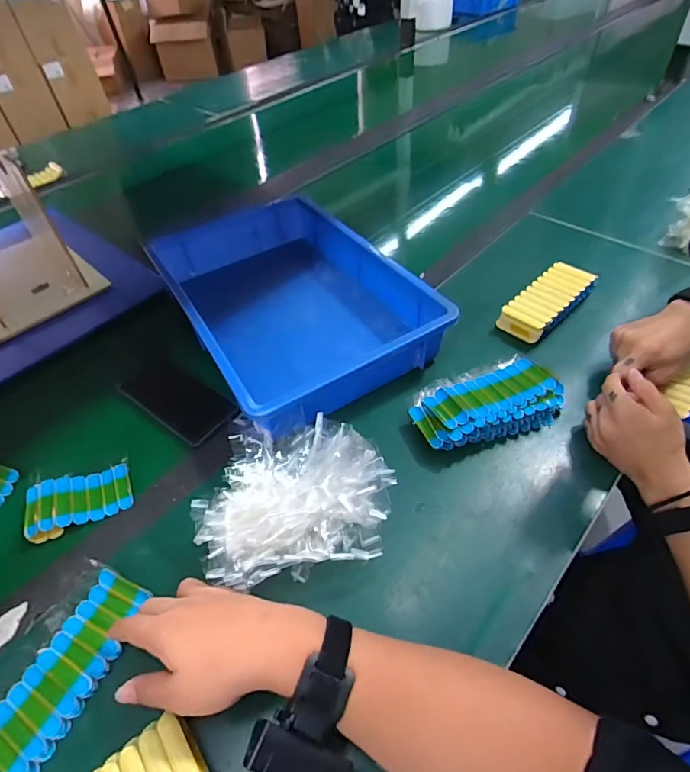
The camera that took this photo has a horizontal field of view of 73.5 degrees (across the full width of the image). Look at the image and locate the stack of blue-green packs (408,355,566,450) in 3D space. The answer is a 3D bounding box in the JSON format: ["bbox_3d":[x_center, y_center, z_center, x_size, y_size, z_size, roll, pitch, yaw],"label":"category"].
[{"bbox_3d":[0.167,0.017,0.554,0.181,0.044,0.096,-15,48,-11],"label":"stack of blue-green packs"}]

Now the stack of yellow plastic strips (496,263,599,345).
[{"bbox_3d":[0.299,-0.128,0.677,0.066,0.024,0.172,35,58,30],"label":"stack of yellow plastic strips"}]

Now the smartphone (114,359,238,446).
[{"bbox_3d":[-0.219,0.016,0.598,0.172,0.004,0.070,27,66,28],"label":"smartphone"}]

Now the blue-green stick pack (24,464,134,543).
[{"bbox_3d":[-0.293,0.122,0.508,0.102,0.020,0.063,-21,49,-15],"label":"blue-green stick pack"}]

